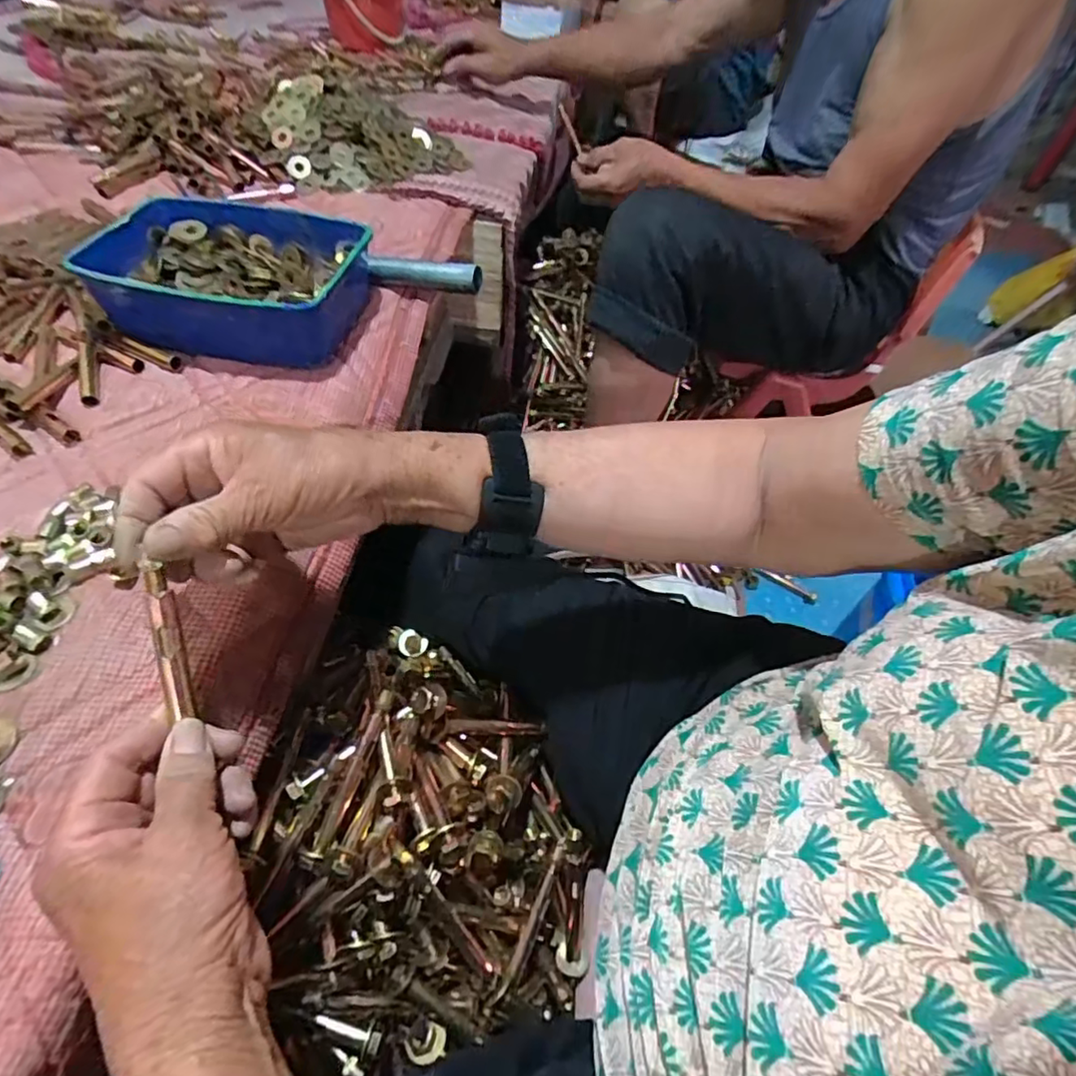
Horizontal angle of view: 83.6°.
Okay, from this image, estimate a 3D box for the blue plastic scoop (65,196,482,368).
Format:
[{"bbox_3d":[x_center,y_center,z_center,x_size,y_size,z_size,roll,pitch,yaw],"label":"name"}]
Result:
[{"bbox_3d":[-0.210,-0.209,0.506,0.287,0.062,0.142,9,49,0],"label":"blue plastic scoop"}]

